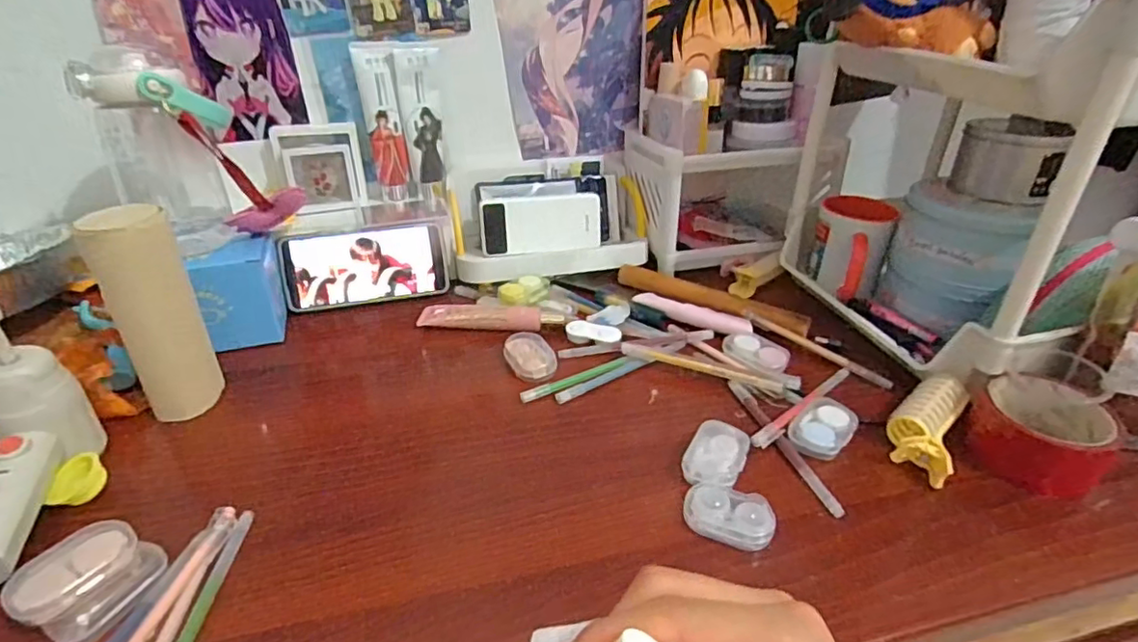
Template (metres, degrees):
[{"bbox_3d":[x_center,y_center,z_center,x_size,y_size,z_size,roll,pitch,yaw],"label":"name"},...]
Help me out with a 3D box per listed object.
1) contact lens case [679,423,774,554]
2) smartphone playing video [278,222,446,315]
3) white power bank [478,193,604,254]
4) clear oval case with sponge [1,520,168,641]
[{"bbox_3d":[0.112,0.113,0.429,0.056,0.014,0.102,5,32,5],"label":"contact lens case"},{"bbox_3d":[-0.219,-0.059,0.644,0.166,0.080,0.008,-9,10,-17],"label":"smartphone playing video"},{"bbox_3d":[-0.033,-0.118,0.719,0.145,0.067,0.009,-6,13,-9],"label":"white power bank"},{"bbox_3d":[-0.273,0.147,0.337,0.046,0.031,0.061,15,34,21],"label":"clear oval case with sponge"}]

